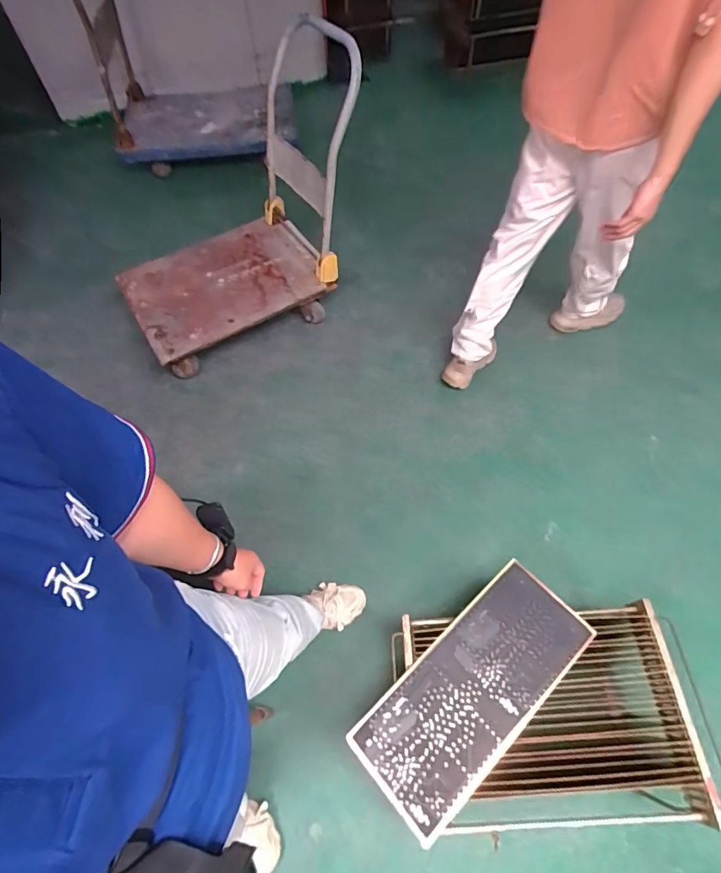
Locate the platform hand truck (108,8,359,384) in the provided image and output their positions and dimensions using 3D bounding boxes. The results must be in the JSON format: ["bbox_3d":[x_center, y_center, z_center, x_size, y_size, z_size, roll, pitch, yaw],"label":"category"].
[{"bbox_3d":[-0.434,-0.716,1.528,0.851,0.689,0.503,-31,62,-16],"label":"platform hand truck"}]

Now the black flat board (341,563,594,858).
[{"bbox_3d":[0.246,0.528,0.975,0.532,0.023,0.235,-38,64,-18],"label":"black flat board"}]

